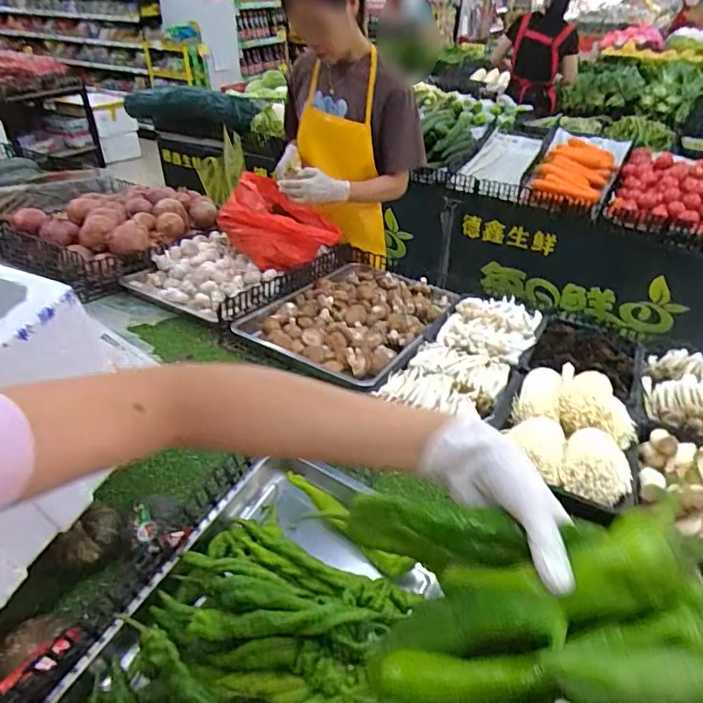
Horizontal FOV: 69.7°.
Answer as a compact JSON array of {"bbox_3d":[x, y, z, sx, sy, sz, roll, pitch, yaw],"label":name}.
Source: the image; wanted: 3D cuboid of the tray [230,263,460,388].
[{"bbox_3d":[0.021,-0.102,1.340,0.379,0.068,0.556,22,42,25],"label":"tray"}]

